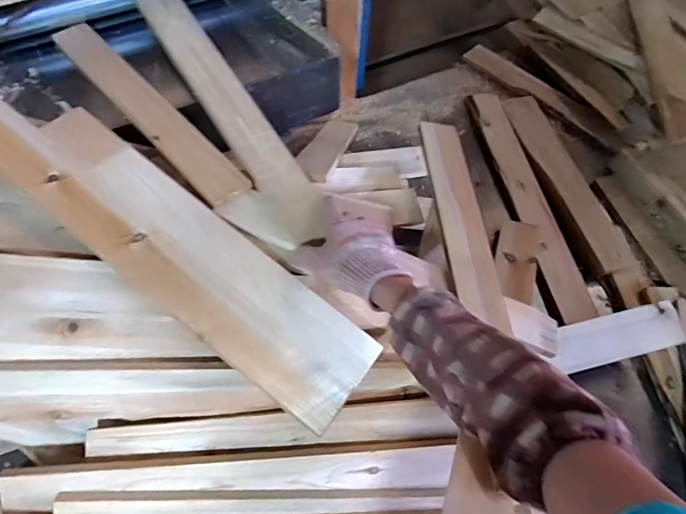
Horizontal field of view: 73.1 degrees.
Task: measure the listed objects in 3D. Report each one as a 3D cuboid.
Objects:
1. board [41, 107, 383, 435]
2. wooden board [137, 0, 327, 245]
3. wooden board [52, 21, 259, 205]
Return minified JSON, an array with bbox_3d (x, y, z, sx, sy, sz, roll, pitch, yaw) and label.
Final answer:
[{"bbox_3d":[-0.182,0.002,0.566,0.494,0.014,0.126,39,62,6],"label":"board"},{"bbox_3d":[-0.170,-0.228,0.686,0.068,0.015,0.491,-28,73,-19],"label":"wooden board"},{"bbox_3d":[-0.290,-0.222,0.679,0.059,0.018,0.435,-38,68,-23],"label":"wooden board"}]

